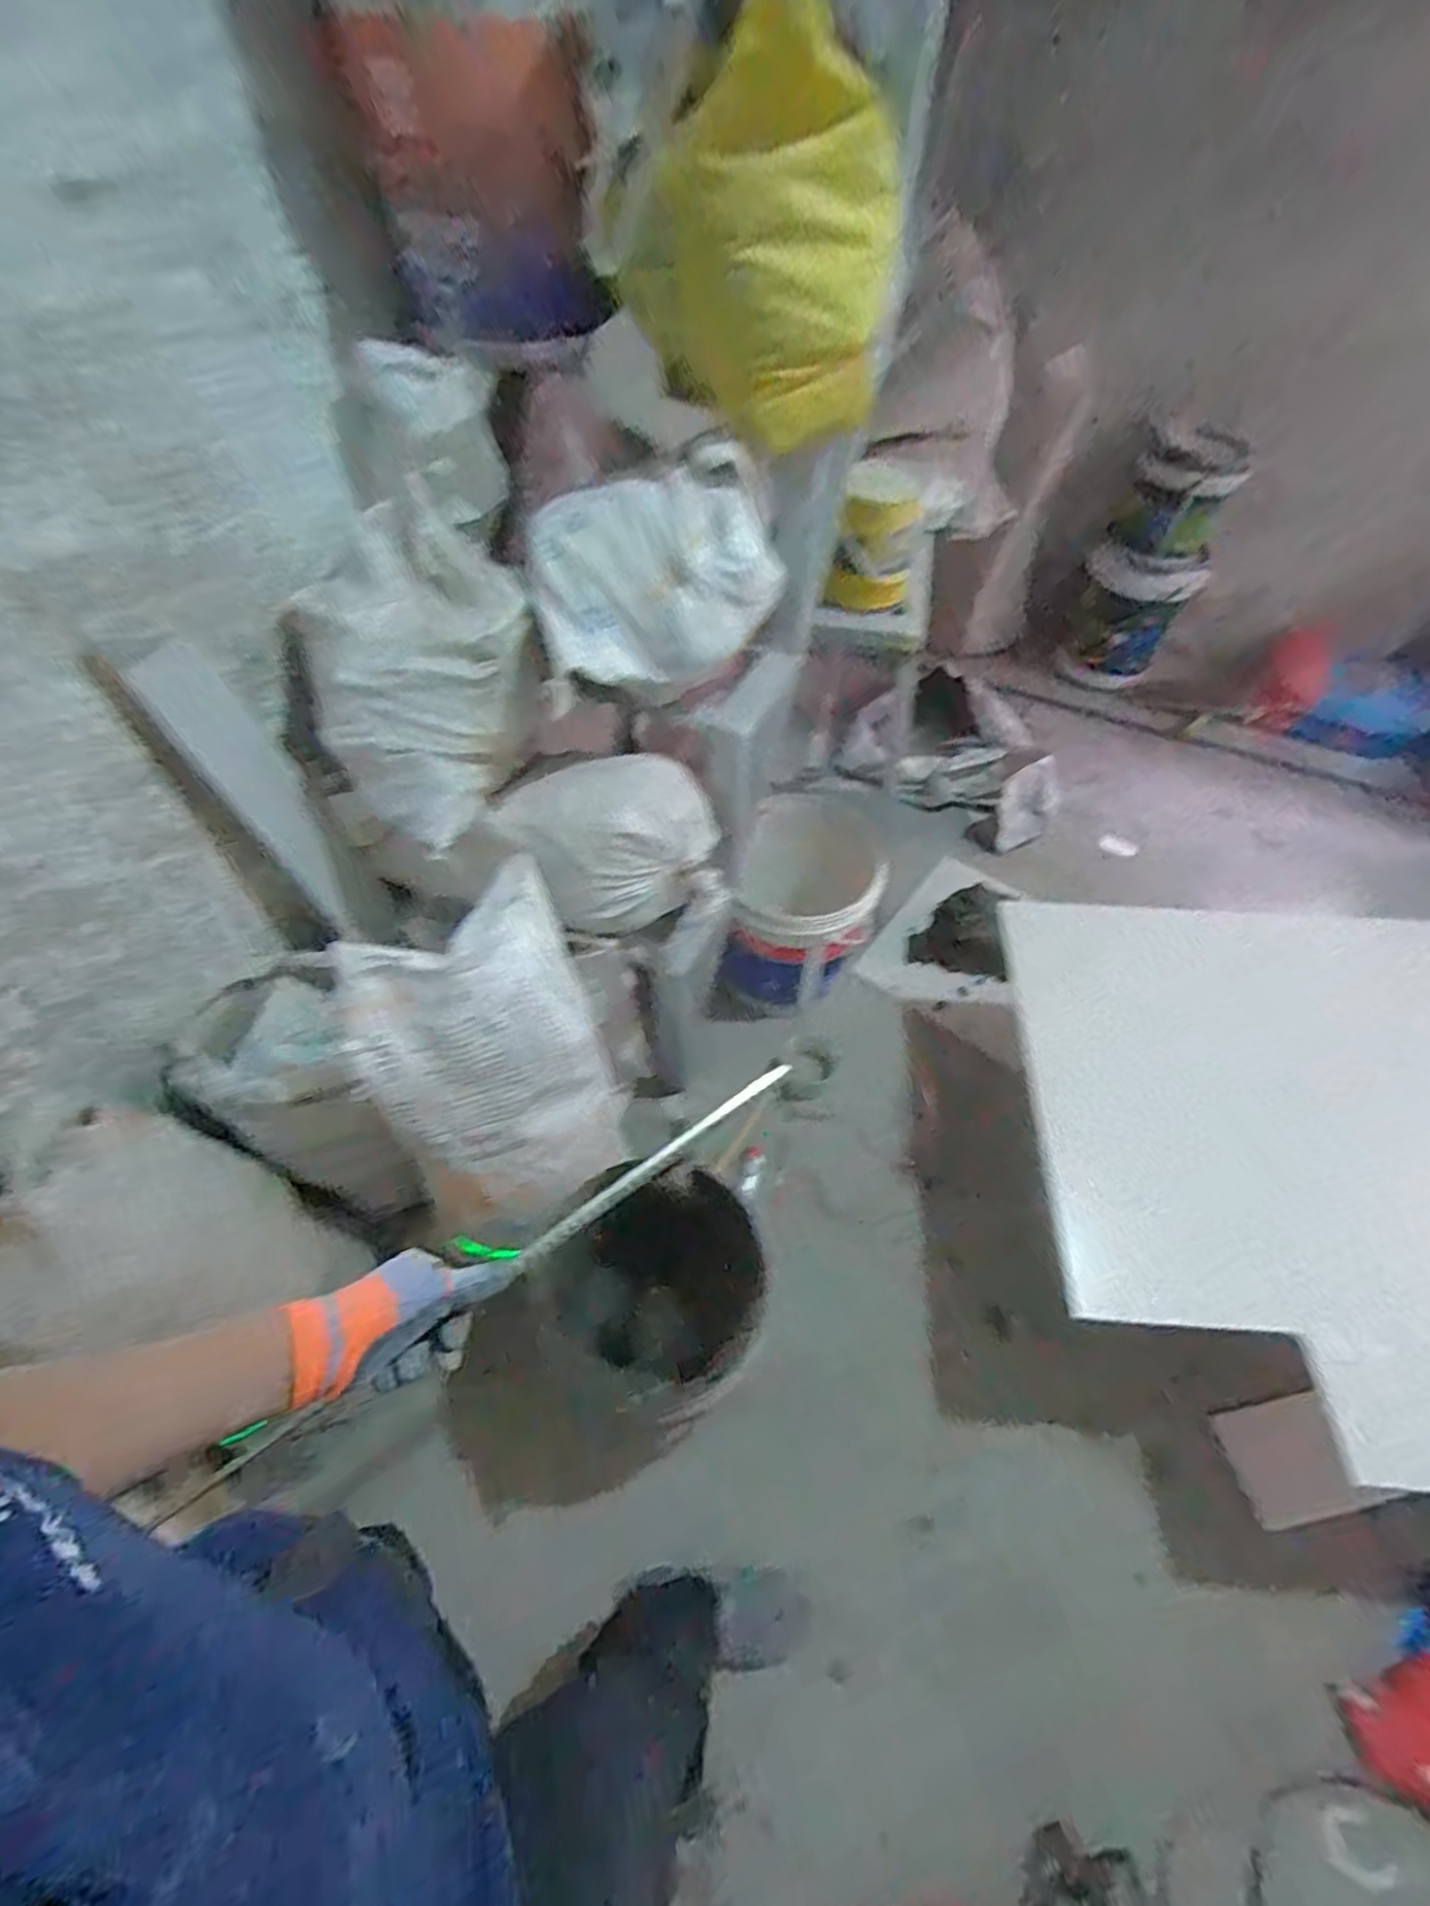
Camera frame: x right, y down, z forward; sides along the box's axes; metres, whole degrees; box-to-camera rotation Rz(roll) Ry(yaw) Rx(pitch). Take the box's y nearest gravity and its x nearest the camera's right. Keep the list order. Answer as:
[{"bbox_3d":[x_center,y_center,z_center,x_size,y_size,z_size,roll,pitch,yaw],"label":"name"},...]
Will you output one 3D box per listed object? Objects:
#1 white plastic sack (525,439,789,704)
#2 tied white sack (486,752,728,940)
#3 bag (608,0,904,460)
[{"bbox_3d":[-0.051,-0.387,0.782,0.277,0.193,0.118,-18,57,-12],"label":"white plastic sack"},{"bbox_3d":[-0.125,-0.136,0.930,0.264,0.193,0.138,-12,56,-8],"label":"tied white sack"},{"bbox_3d":[0.045,-0.573,0.608,0.180,0.256,0.149,31,61,20],"label":"bag"}]

